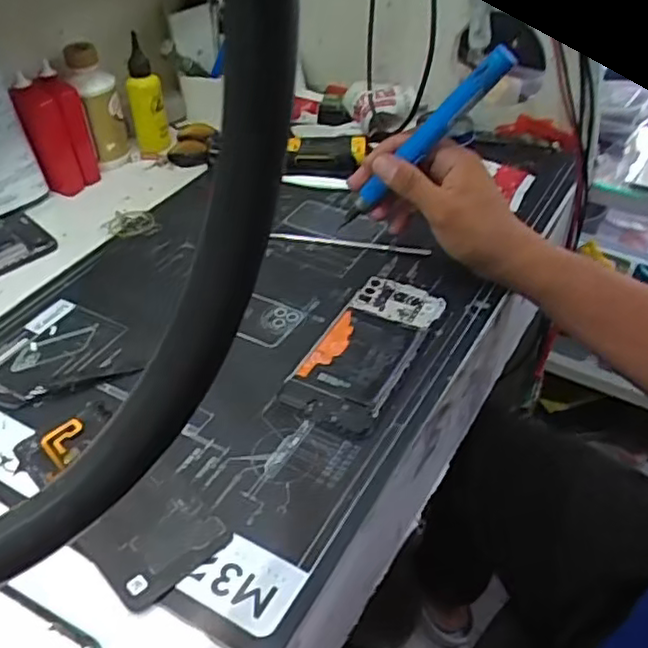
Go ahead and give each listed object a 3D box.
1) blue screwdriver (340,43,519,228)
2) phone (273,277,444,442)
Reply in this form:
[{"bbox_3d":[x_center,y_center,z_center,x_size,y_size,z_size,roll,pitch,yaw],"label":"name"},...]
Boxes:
[{"bbox_3d":[0.074,-0.137,0.529,0.020,0.186,0.012,33,40,-17],"label":"blue screwdriver"},{"bbox_3d":[0.031,0.017,0.504,0.068,0.009,0.156,19,46,20],"label":"phone"}]

